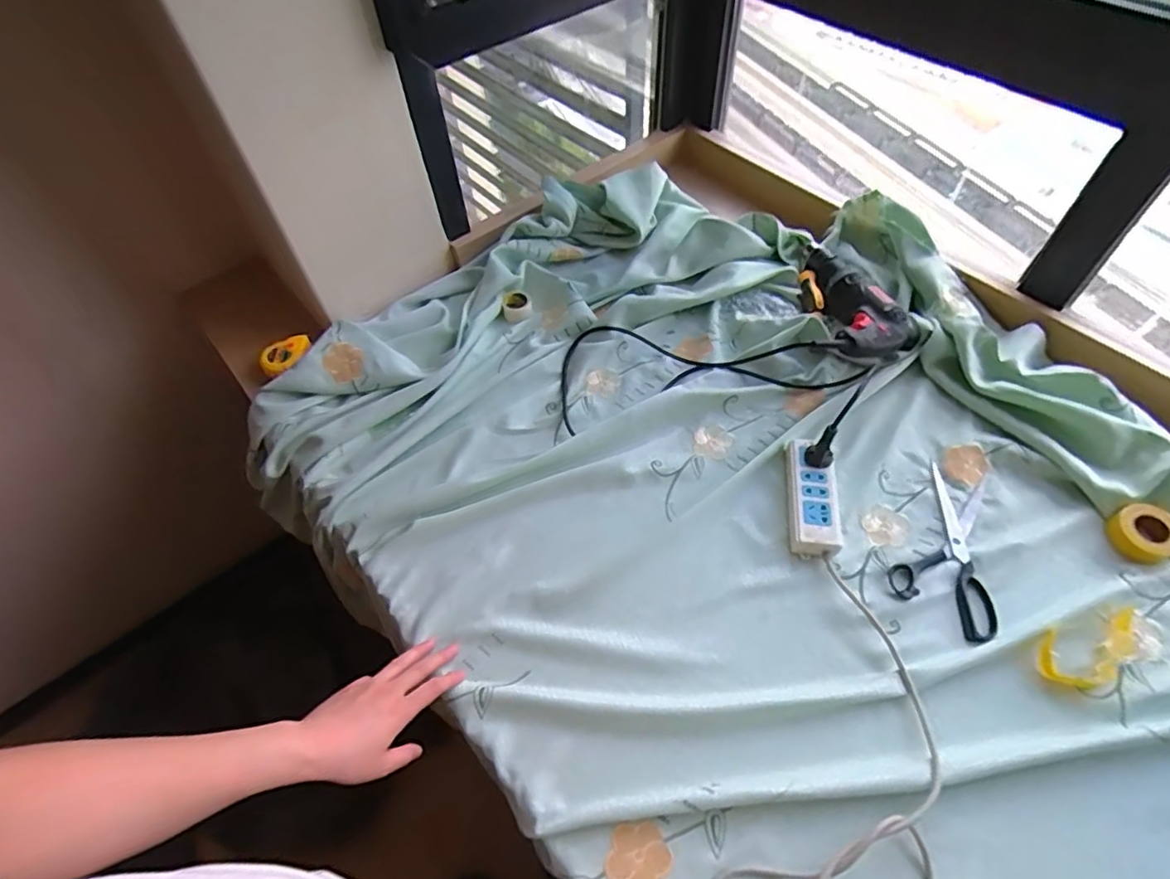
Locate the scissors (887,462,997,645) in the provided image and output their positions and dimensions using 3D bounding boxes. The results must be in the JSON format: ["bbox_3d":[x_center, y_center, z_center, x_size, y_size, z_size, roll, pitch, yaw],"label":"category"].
[{"bbox_3d":[0.445,0.129,0.761,0.112,0.015,0.235,14,58,12],"label":"scissors"}]

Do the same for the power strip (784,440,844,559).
[{"bbox_3d":[0.290,0.073,0.782,0.058,0.030,0.158,4,56,5],"label":"power strip"}]

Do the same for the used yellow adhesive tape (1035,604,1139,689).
[{"bbox_3d":[0.558,0.226,0.661,0.143,0.025,0.061,-13,56,-6],"label":"used yellow adhesive tape"}]

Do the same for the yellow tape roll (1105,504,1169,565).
[{"bbox_3d":[0.678,0.113,0.737,0.078,0.026,0.067,-21,58,-11],"label":"yellow tape roll"}]

